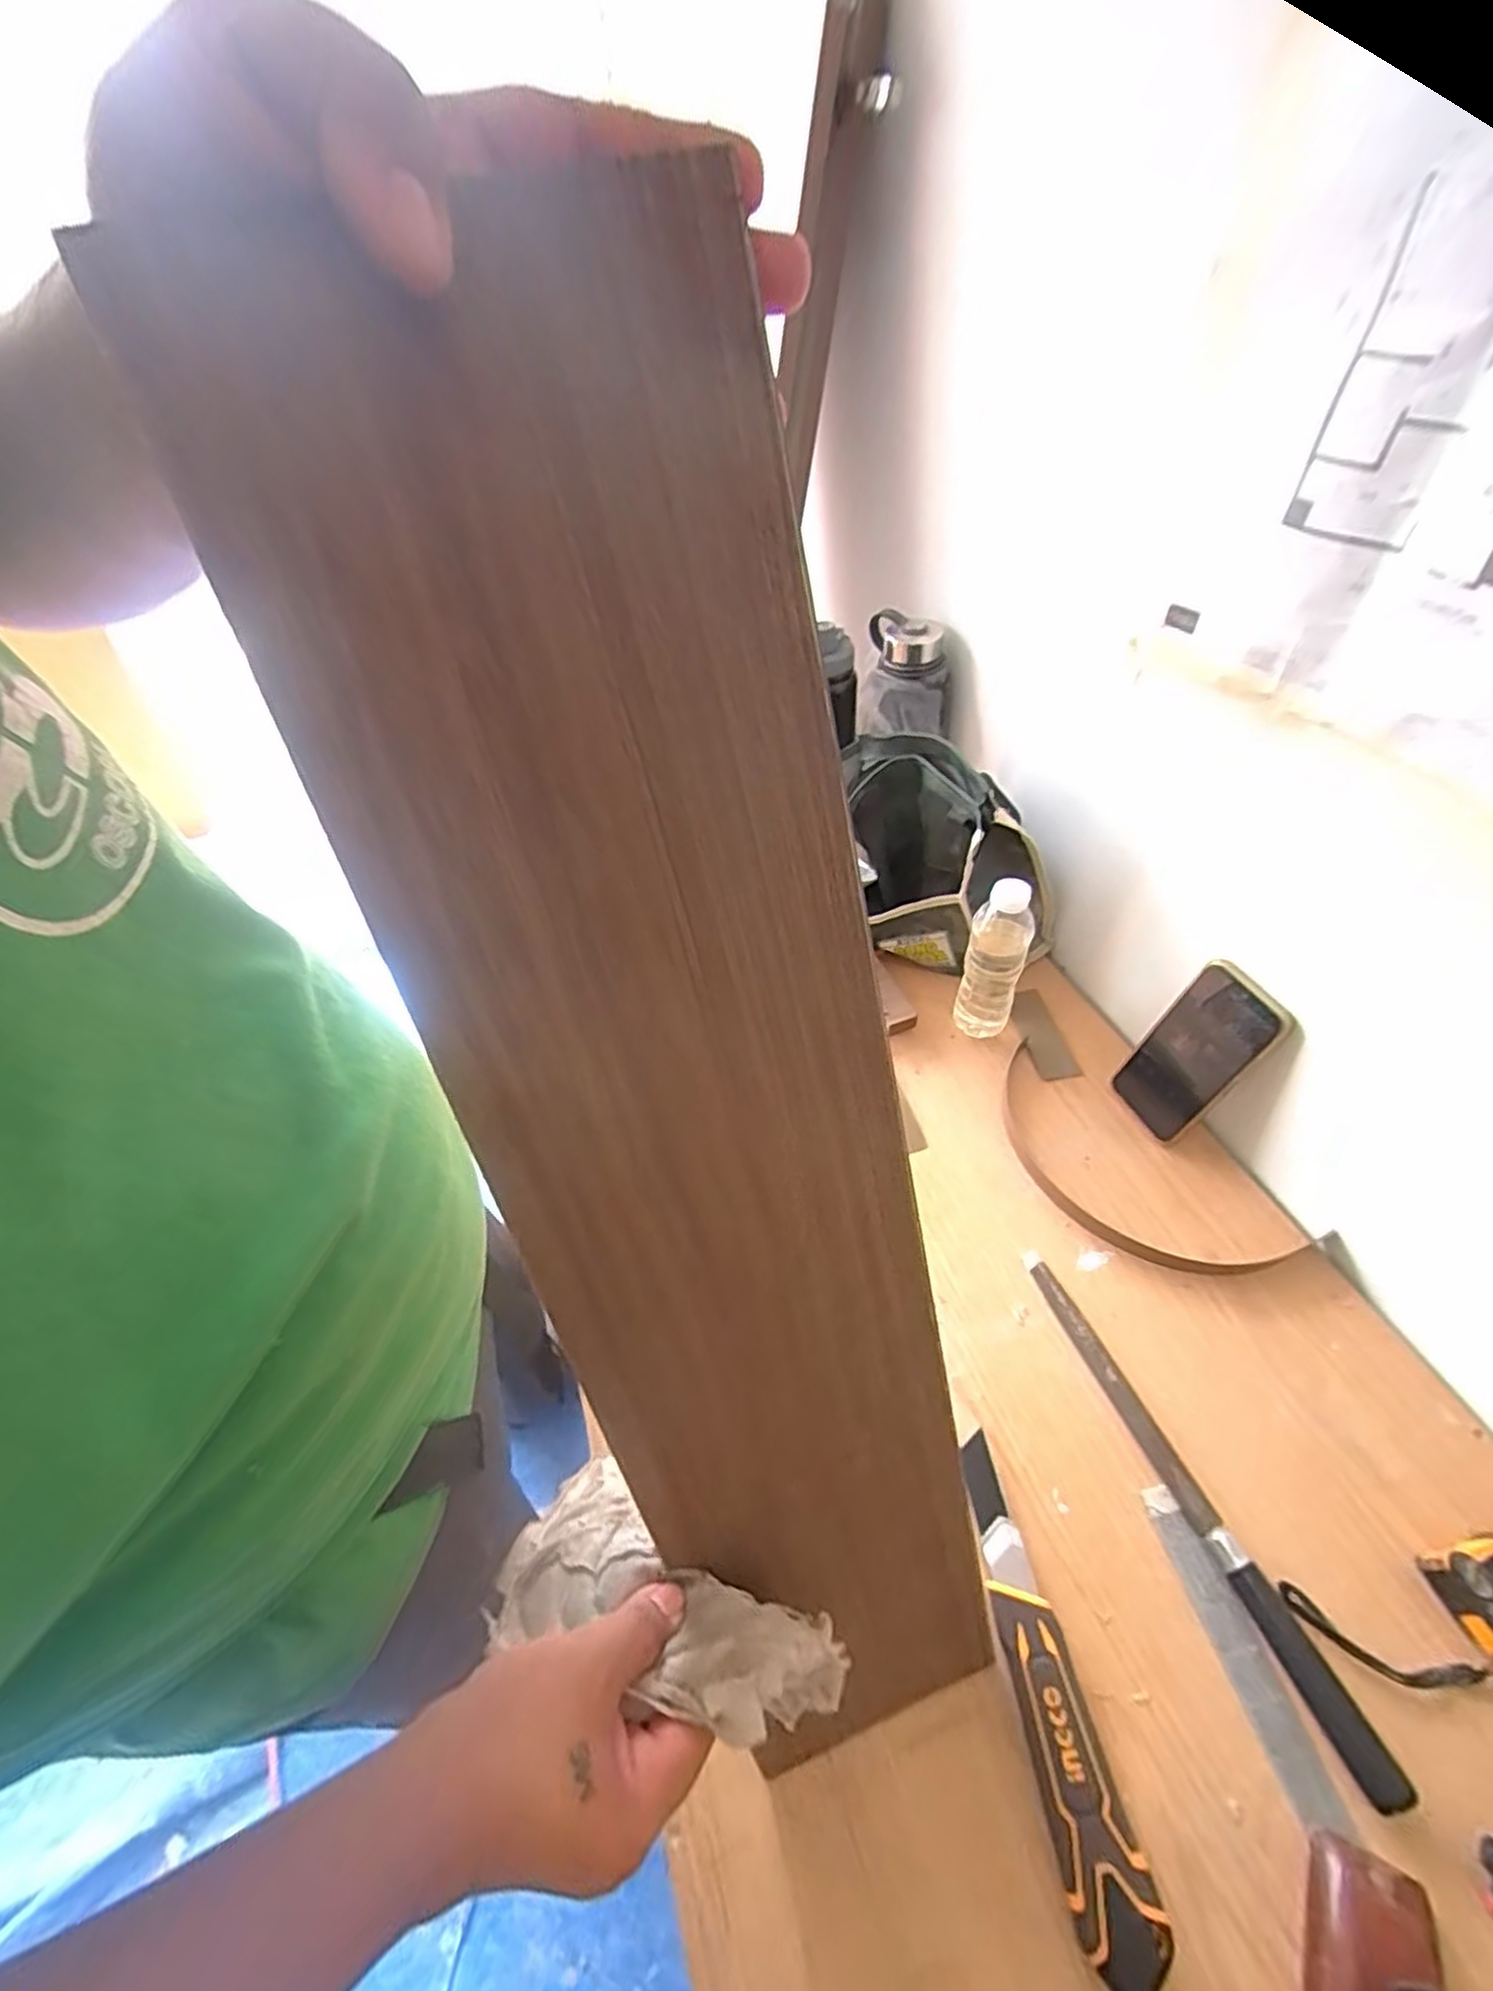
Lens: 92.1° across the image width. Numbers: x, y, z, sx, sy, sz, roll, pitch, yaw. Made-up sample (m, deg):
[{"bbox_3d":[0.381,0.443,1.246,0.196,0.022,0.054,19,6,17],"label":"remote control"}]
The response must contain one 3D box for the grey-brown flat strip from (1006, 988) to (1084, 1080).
[{"bbox_3d":[0.308,0.040,0.762,0.046,0.009,0.117,-8,46,-2],"label":"grey-brown flat strip"}]

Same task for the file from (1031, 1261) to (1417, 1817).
[{"bbox_3d":[0.302,0.333,0.496,0.024,0.021,0.317,-18,50,-9],"label":"file"}]

